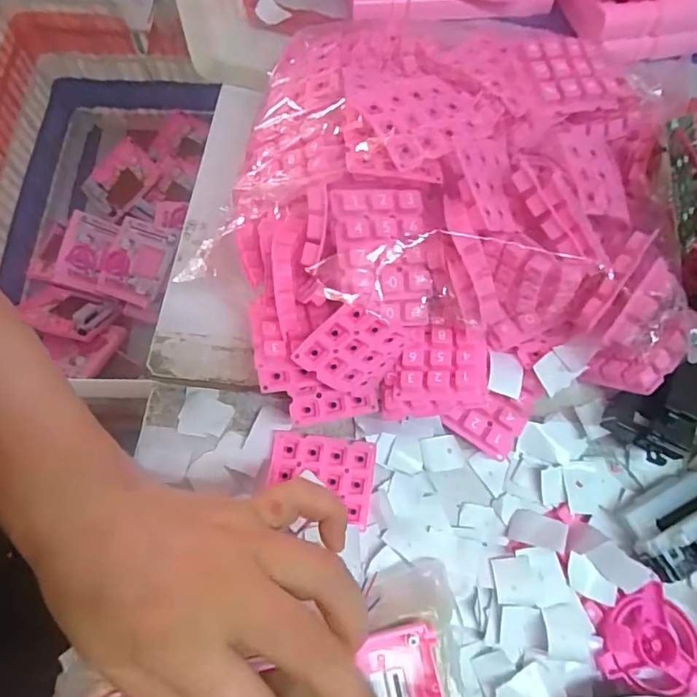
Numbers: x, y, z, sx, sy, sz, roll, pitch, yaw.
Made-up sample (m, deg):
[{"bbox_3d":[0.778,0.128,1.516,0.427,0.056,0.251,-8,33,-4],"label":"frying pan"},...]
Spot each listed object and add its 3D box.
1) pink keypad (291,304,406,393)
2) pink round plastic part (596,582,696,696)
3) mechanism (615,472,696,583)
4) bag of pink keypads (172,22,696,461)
[{"bbox_3d":[0.003,0.002,0.276,0.046,0.053,0.007,-45,35,19],"label":"pink keypad"},{"bbox_3d":[0.156,0.149,0.263,0.052,0.009,0.049,0,68,-1],"label":"pink round plastic part"},{"bbox_3d":[0.182,0.093,0.277,0.063,0.029,0.038,-26,71,-11],"label":"mechanism"},{"bbox_3d":[0.061,-0.075,0.304,0.254,0.107,0.231,9,68,2],"label":"bag of pink keypads"}]

